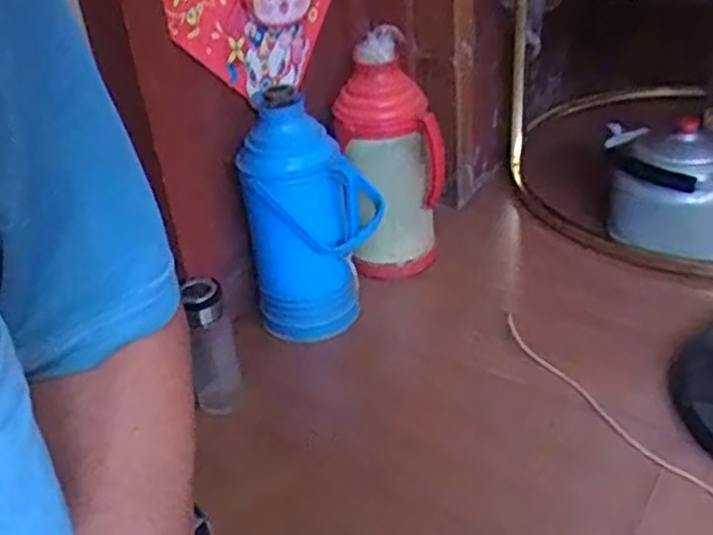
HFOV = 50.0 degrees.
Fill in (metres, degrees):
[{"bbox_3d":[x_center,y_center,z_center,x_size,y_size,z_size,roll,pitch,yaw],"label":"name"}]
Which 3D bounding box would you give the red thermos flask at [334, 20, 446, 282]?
[{"bbox_3d":[0.054,-0.158,1.205,0.130,0.382,0.140,-22,36,-22],"label":"red thermos flask"}]

